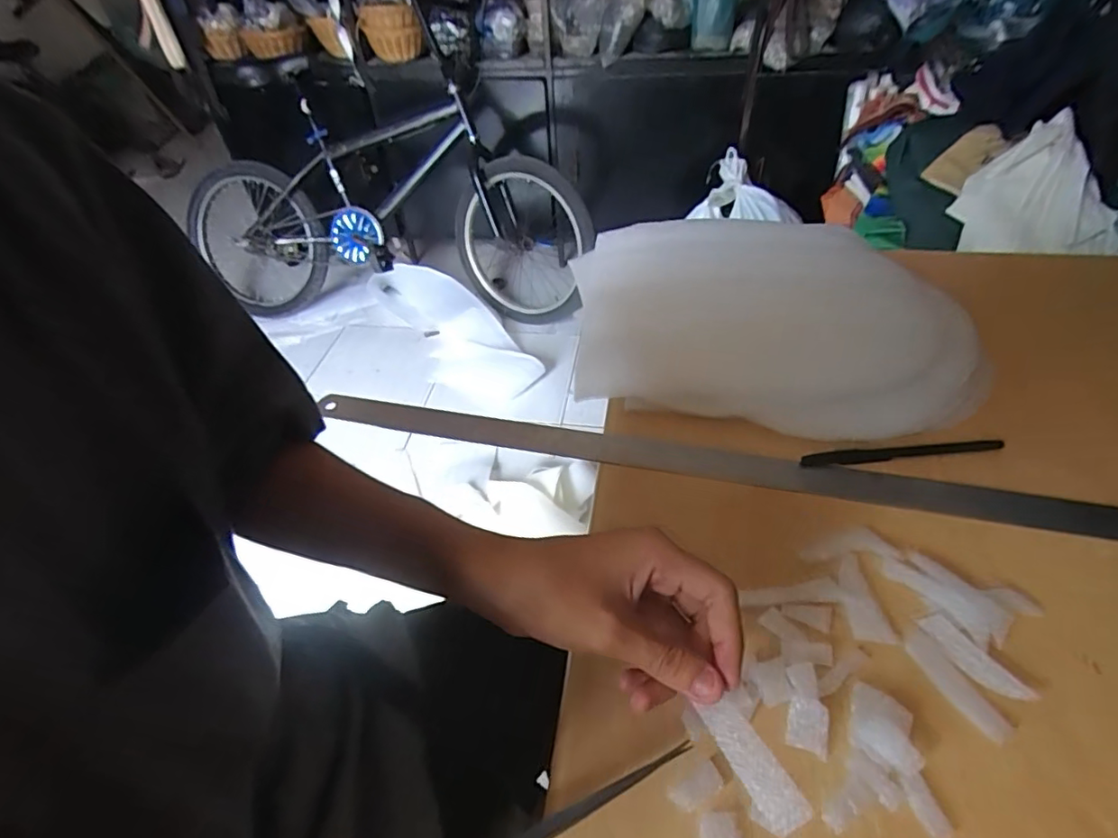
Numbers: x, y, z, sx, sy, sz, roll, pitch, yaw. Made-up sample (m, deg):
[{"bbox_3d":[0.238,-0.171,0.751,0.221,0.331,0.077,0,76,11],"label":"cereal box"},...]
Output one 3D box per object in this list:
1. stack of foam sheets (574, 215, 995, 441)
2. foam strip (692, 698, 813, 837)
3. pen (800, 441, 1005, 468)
[{"bbox_3d":[0.185,-0.102,0.523,0.345,0.050,0.287,3,45,9],"label":"stack of foam sheets"},{"bbox_3d":[0.080,0.145,0.236,0.019,0.006,0.051,-23,49,-16],"label":"foam strip"},{"bbox_3d":[0.255,0.026,0.419,0.147,0.004,0.011,-4,45,1],"label":"pen"}]

